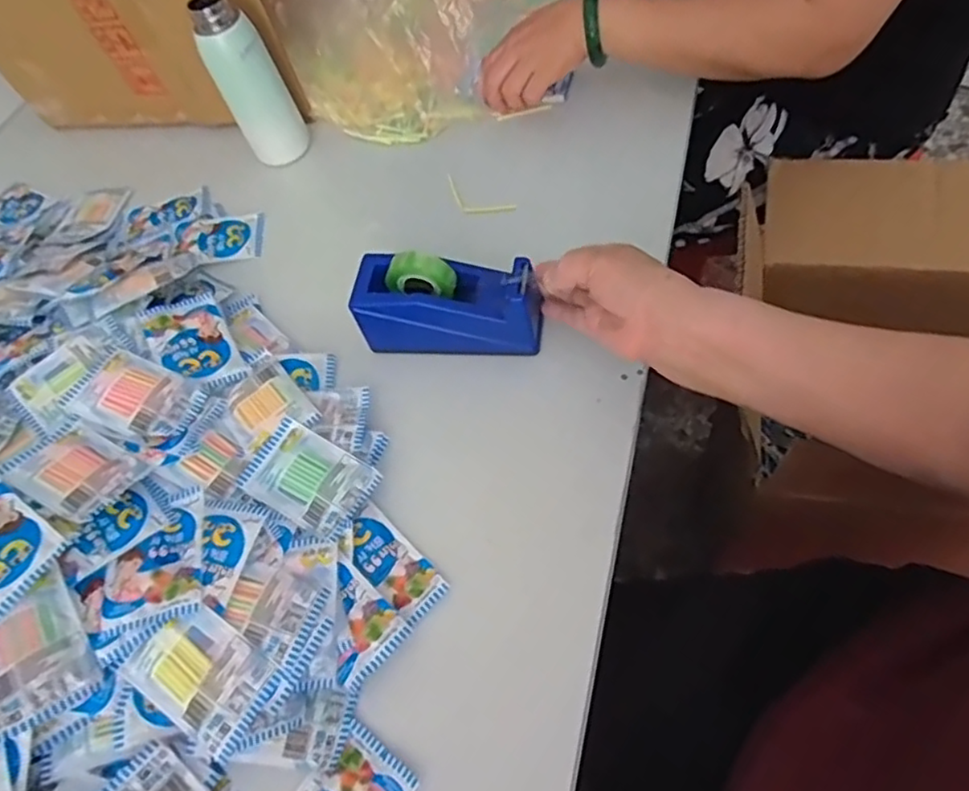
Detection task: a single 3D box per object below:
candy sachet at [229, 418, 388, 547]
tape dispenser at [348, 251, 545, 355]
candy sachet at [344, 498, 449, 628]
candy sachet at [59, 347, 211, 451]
[{"bbox_3d":[-0.135,0.063,0.485,0.099,0.009,0.063,24,67,22],"label":"candy sachet"},{"bbox_3d":[-0.029,-0.078,0.523,0.153,0.082,0.057,7,62,6],"label":"tape dispenser"},{"bbox_3d":[-0.068,0.120,0.455,0.040,0.012,0.089,-43,62,-16],"label":"candy sachet"},{"bbox_3d":[-0.284,0.000,0.515,0.102,0.013,0.062,18,64,20],"label":"candy sachet"}]

